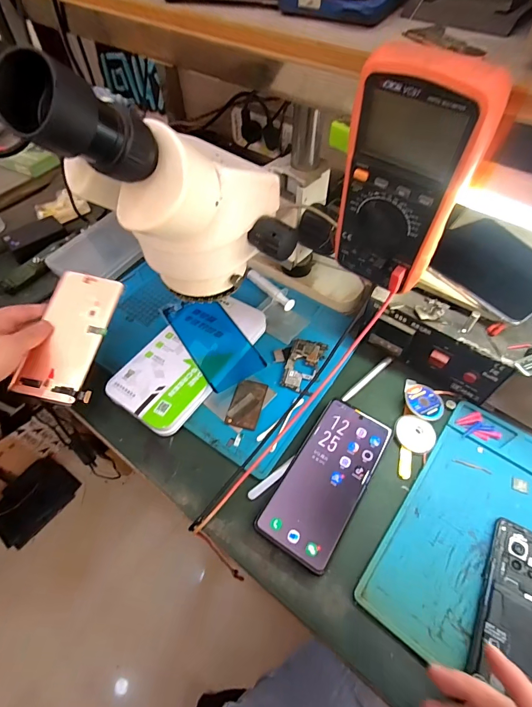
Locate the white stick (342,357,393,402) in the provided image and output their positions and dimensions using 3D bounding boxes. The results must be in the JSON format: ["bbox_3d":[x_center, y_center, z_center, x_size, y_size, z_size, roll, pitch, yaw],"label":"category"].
[{"bbox_3d":[0.125,0.030,0.453,0.090,0.004,0.009,-37,64,-21],"label":"white stick"}]

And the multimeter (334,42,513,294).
[{"bbox_3d":[0.103,-0.127,0.285,0.086,0.170,0.033,37,63,24],"label":"multimeter"}]

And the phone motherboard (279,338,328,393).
[{"bbox_3d":[0.047,0.014,0.463,0.043,0.006,0.073,16,57,12],"label":"phone motherboard"}]

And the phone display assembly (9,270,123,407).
[{"bbox_3d":[-0.222,-0.023,0.424,0.074,0.012,0.157,8,68,5],"label":"phone display assembly"}]

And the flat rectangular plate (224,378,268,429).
[{"bbox_3d":[-0.022,0.059,0.433,0.036,0.004,0.060,12,56,10],"label":"flat rectangular plate"}]

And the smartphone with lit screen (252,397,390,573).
[{"bbox_3d":[0.063,0.127,0.382,0.076,0.013,0.166,27,60,19],"label":"smartphone with lit screen"}]

